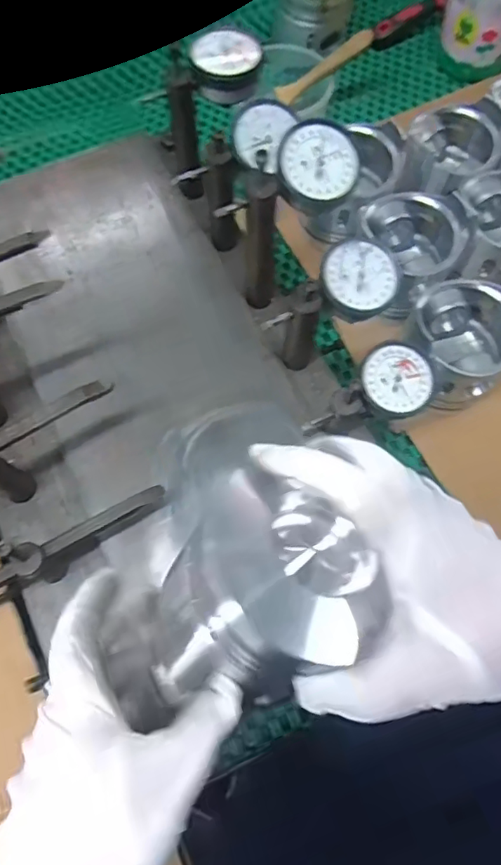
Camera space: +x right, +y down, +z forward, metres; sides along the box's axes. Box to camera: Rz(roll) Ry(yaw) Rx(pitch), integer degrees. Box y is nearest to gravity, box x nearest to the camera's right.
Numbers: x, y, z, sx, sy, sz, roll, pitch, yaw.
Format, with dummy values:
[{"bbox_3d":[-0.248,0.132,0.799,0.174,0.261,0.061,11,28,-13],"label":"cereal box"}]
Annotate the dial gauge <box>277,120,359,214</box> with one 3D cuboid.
[{"bbox_3d":[0.041,-0.171,0.362,0.052,0.026,0.052,0,87,-9],"label":"dial gauge"}]

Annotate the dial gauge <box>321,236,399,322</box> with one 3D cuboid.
[{"bbox_3d":[0.073,-0.103,0.382,0.053,0.025,0.053,1,82,-8],"label":"dial gauge"}]

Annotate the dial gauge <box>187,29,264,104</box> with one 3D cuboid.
[{"bbox_3d":[-0.018,-0.274,0.416,0.053,0.027,0.044,4,68,3],"label":"dial gauge"}]

